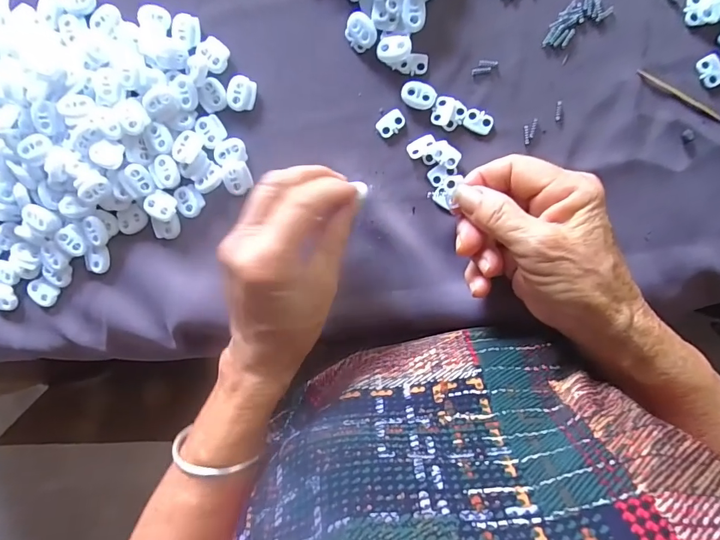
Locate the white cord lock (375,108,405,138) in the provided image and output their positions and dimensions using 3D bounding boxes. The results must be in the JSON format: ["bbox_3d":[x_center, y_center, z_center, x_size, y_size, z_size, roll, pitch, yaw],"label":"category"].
[{"bbox_3d":[0.021,-0.098,0.288,0.019,0.004,0.014,-39,91,9],"label":"white cord lock"}]

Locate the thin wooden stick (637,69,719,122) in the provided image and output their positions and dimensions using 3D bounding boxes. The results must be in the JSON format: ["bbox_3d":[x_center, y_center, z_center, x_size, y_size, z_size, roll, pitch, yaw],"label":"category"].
[{"bbox_3d":[0.199,-0.108,0.268,0.061,0.004,0.005,31,100,0],"label":"thin wooden stick"}]

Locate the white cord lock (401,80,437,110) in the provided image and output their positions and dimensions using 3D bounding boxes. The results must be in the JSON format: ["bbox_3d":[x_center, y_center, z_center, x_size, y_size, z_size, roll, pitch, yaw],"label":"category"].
[{"bbox_3d":[0.038,-0.114,0.283,0.022,0.004,0.017,16,98,4],"label":"white cord lock"}]

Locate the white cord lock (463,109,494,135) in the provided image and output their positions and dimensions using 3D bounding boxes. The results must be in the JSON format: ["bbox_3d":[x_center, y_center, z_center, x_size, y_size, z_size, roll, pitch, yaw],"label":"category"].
[{"bbox_3d":[0.077,-0.097,0.282,0.019,0.004,0.014,23,98,3],"label":"white cord lock"}]

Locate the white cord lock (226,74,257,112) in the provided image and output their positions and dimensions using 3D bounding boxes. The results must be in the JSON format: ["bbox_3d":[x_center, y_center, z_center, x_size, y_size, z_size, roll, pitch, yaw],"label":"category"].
[{"bbox_3d":[-0.080,-0.120,0.294,0.019,0.004,0.023,6,97,5],"label":"white cord lock"}]

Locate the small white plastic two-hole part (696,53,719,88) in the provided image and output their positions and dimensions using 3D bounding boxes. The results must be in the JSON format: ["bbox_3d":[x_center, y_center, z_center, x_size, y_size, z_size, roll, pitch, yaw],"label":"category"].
[{"bbox_3d":[0.215,-0.121,0.264,0.012,0.004,0.019,-28,93,8],"label":"small white plastic two-hole part"}]

